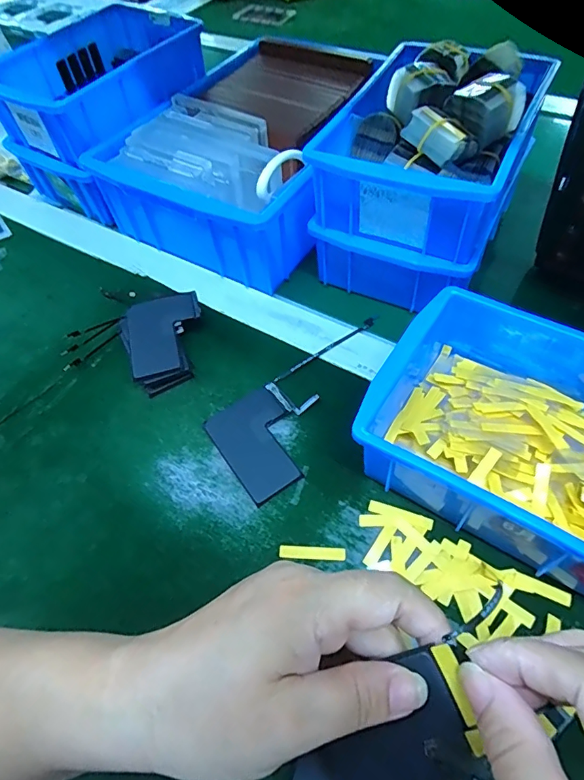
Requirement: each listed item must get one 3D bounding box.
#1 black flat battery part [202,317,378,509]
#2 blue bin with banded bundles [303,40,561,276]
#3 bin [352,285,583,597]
[{"bbox_3d":[0.020,0.009,0.341,0.161,0.004,0.077,-33,59,-17],"label":"black flat battery part"},{"bbox_3d":[0.106,-0.185,0.350,0.130,0.080,0.172,22,60,18],"label":"blue bin with banded bundles"},{"bbox_3d":[0.155,0.027,0.276,0.199,0.068,0.142,26,62,21],"label":"bin"}]

